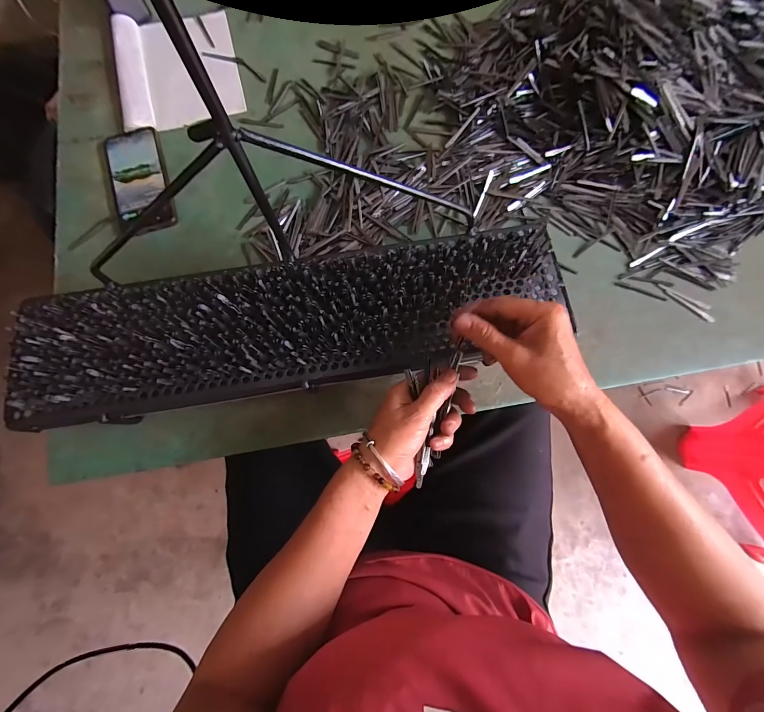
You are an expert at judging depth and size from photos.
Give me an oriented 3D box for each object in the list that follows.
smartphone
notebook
[{"bbox_3d":[-0.340,-0.244,0.462,0.080,0.012,0.162,-20,79,-4],"label":"smartphone"},{"bbox_3d":[-0.306,-0.436,0.501,0.169,0.017,0.197,-12,79,-2],"label":"notebook"}]

